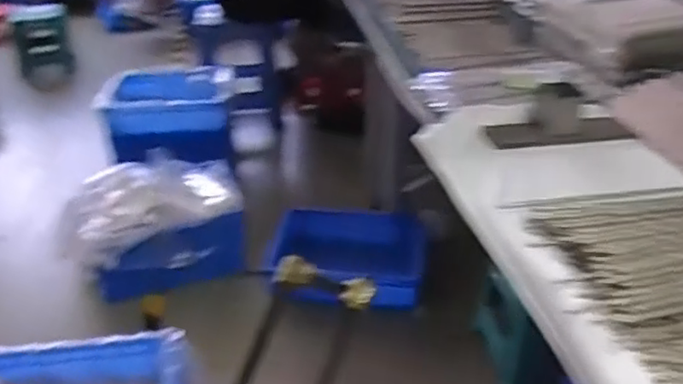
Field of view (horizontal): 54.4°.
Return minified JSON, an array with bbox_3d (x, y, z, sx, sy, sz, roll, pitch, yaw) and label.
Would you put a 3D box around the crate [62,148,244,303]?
[{"bbox_3d":[-0.511,0.097,1.836,0.463,0.274,0.338,-7,32,-11],"label":"crate"}]

